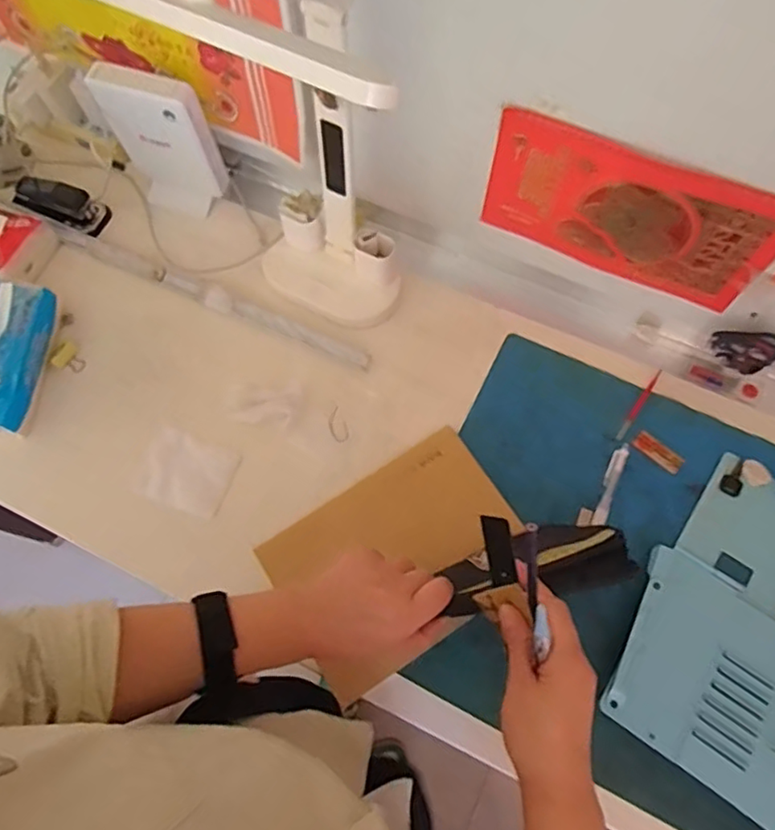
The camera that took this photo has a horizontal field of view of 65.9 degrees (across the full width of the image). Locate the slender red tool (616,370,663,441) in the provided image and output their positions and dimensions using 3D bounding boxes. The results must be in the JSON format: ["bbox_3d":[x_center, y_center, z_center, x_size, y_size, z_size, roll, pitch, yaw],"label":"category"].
[{"bbox_3d":[0.284,-0.011,0.674,0.009,0.004,0.101,35,75,13],"label":"slender red tool"}]

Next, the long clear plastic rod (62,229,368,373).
[{"bbox_3d":[-0.216,-0.146,0.710,0.422,0.021,0.027,24,71,9],"label":"long clear plastic rod"}]

